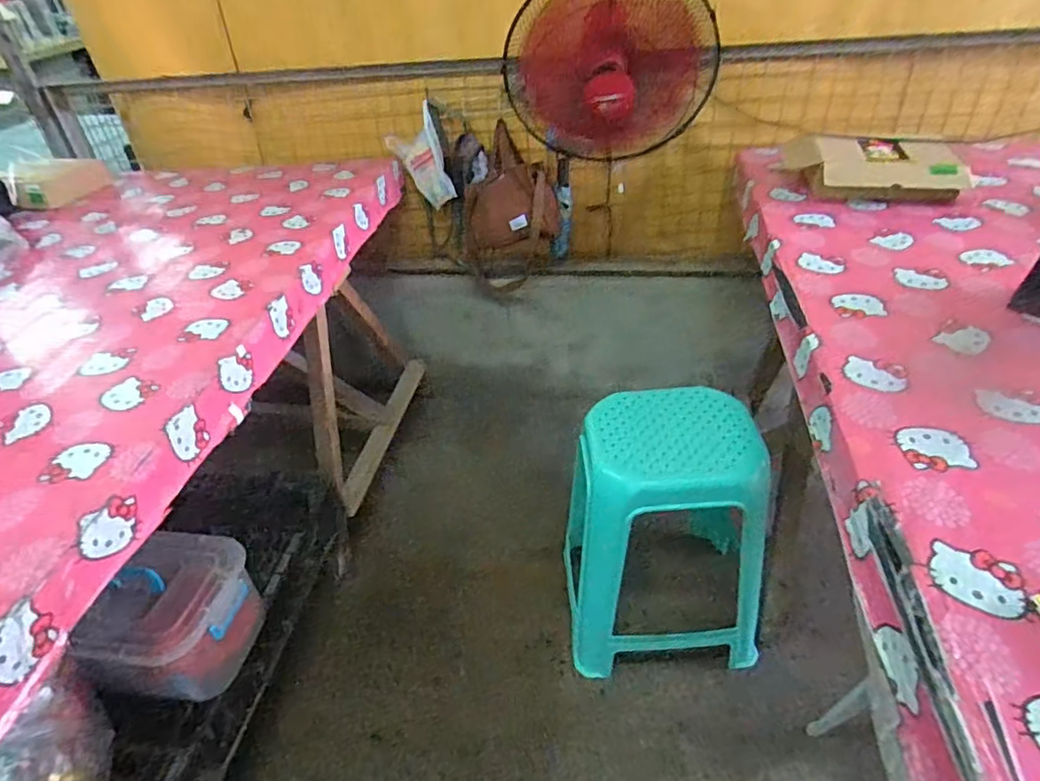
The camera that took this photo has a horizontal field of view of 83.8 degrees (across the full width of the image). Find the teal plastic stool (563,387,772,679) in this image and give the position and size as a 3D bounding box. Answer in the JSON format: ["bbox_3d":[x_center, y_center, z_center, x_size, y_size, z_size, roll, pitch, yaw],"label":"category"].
[{"bbox_3d":[0.304,0.313,1.260,0.390,0.571,0.326,-5,40,1],"label":"teal plastic stool"}]

